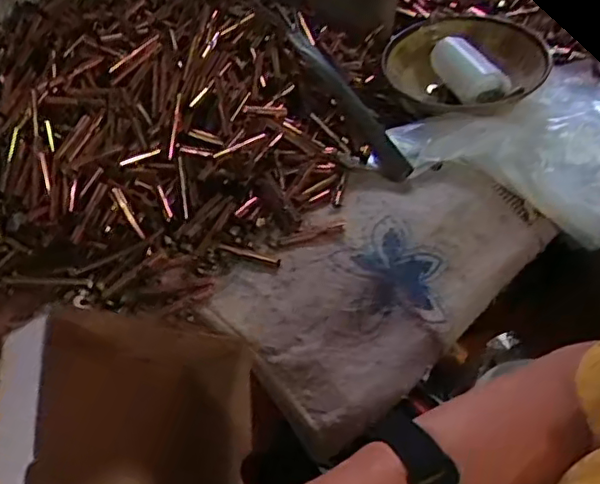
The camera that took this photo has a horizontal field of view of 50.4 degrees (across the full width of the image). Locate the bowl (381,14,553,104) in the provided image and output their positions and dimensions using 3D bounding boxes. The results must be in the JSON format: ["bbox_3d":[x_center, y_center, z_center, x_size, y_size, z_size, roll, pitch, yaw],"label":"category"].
[{"bbox_3d":[0.211,-0.224,0.812,0.193,0.067,0.193,0,45,0],"label":"bowl"}]

